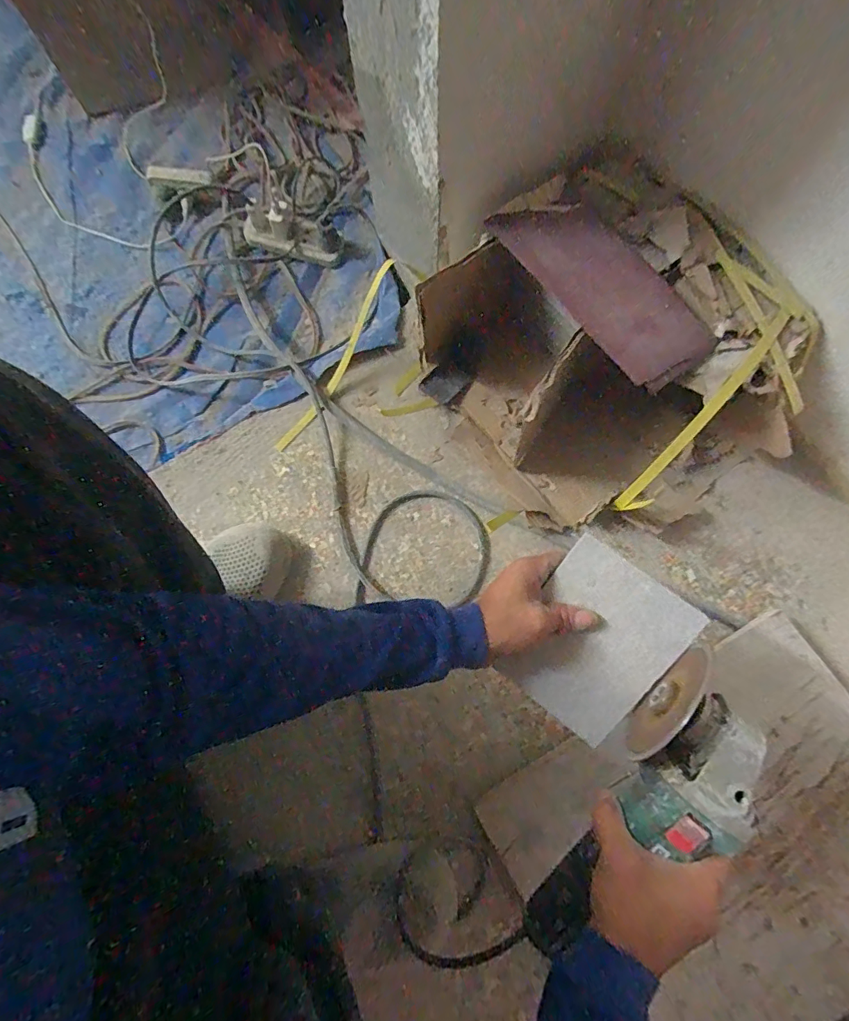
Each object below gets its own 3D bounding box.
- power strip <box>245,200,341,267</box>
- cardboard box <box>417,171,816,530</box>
[{"bbox_3d":[-0.209,-0.444,0.757,0.156,0.036,0.062,14,95,-8],"label":"power strip"},{"bbox_3d":[0.217,-0.178,0.566,0.325,0.180,0.372,-32,77,-7],"label":"cardboard box"}]

